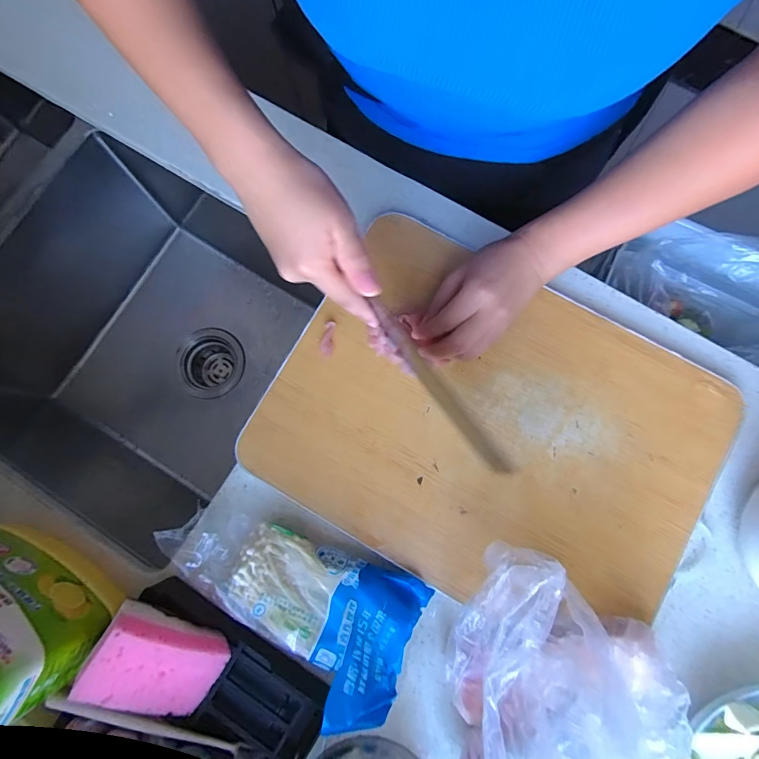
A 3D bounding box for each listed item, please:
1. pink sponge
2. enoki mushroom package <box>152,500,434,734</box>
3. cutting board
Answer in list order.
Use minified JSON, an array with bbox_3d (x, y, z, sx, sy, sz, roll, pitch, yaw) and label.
[{"bbox_3d":[-0.178,0.224,0.329,0.095,0.028,0.068,34,87,-28],"label":"pink sponge"},{"bbox_3d":[-0.078,0.176,0.348,0.223,0.044,0.106,26,81,5],"label":"enoki mushroom package"},{"bbox_3d":[0.099,0.041,0.389,0.385,0.022,0.293,30,79,8],"label":"cutting board"}]

